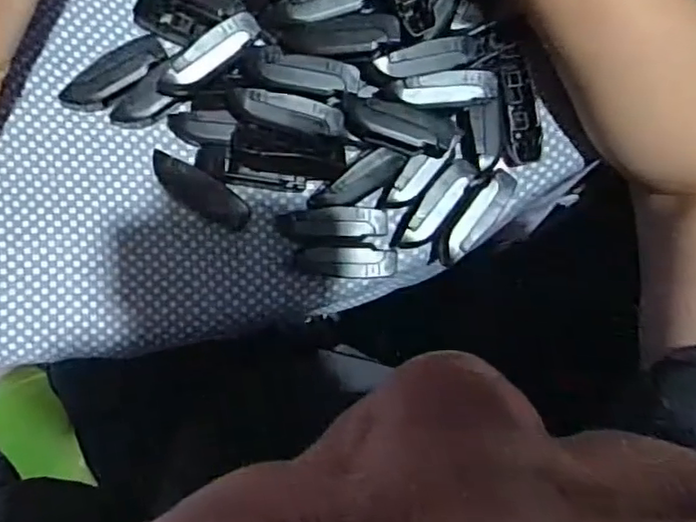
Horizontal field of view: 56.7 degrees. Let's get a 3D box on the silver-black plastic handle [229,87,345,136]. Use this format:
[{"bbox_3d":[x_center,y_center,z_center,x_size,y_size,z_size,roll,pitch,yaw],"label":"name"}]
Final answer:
[{"bbox_3d":[-0.029,-0.070,0.310,0.054,0.018,0.015,11,87,-4],"label":"silver-black plastic handle"}]

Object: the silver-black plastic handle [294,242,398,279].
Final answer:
[{"bbox_3d":[-0.001,0.000,0.326,0.051,0.009,0.017,3,88,9],"label":"silver-black plastic handle"}]

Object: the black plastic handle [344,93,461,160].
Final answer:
[{"bbox_3d":[0.025,-0.065,0.315,0.055,0.017,0.019,17,87,-4],"label":"black plastic handle"}]

